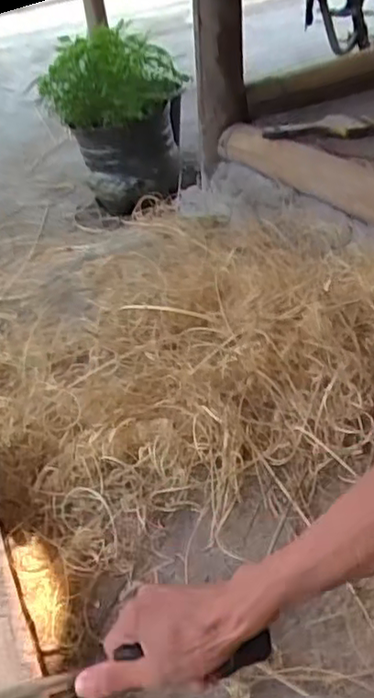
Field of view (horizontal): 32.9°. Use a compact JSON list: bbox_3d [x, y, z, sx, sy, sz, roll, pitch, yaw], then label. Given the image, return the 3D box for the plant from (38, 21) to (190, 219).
[{"bbox_3d":[-0.160,-0.555,1.518,0.313,0.407,0.381,-8,37,-2],"label":"plant"}]

